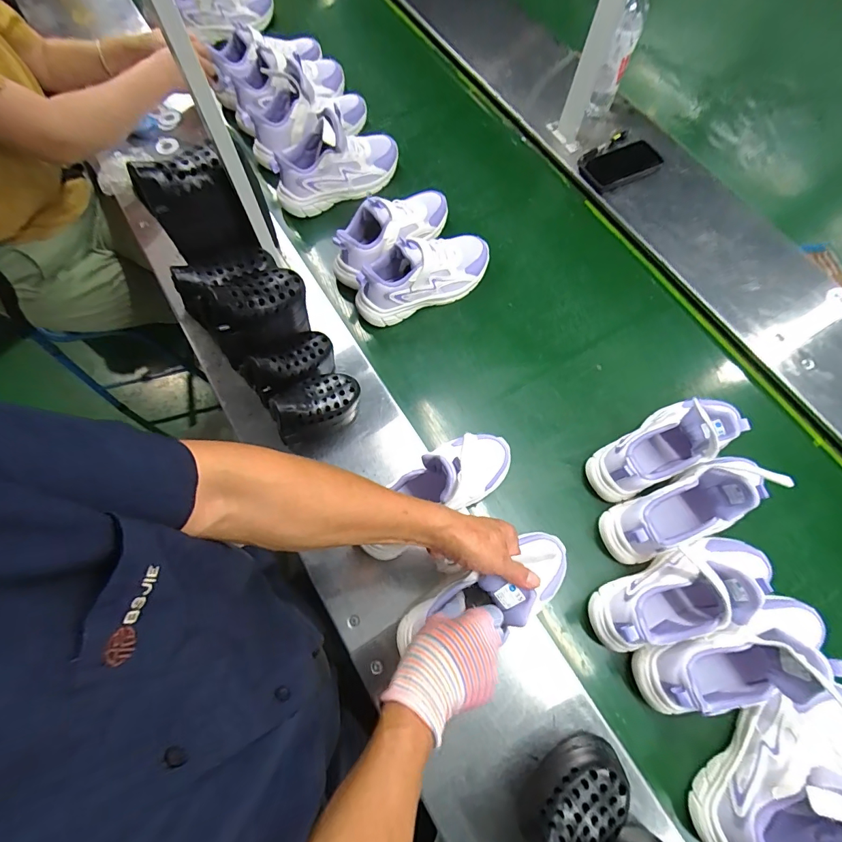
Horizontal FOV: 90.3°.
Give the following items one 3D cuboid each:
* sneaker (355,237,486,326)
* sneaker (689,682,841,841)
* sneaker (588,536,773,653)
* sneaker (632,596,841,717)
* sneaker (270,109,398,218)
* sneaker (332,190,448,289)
[{"bbox_3d":[0.007,-0.254,0.720,0.250,0.121,0.093,-32,74,-9],"label":"sneaker"},{"bbox_3d":[0.431,0.414,0.477,0.243,0.144,0.092,-41,75,-11],"label":"sneaker"},{"bbox_3d":[0.355,0.225,0.548,0.253,0.131,0.095,-17,72,-4],"label":"sneaker"},{"bbox_3d":[0.413,0.295,0.522,0.258,0.139,0.084,-17,72,-4],"label":"sneaker"},{"bbox_3d":[-0.162,-0.499,0.793,0.254,0.142,0.080,-28,73,-8],"label":"sneaker"},{"bbox_3d":[-0.045,-0.347,0.732,0.090,0.094,0.252,40,75,12],"label":"sneaker"}]

